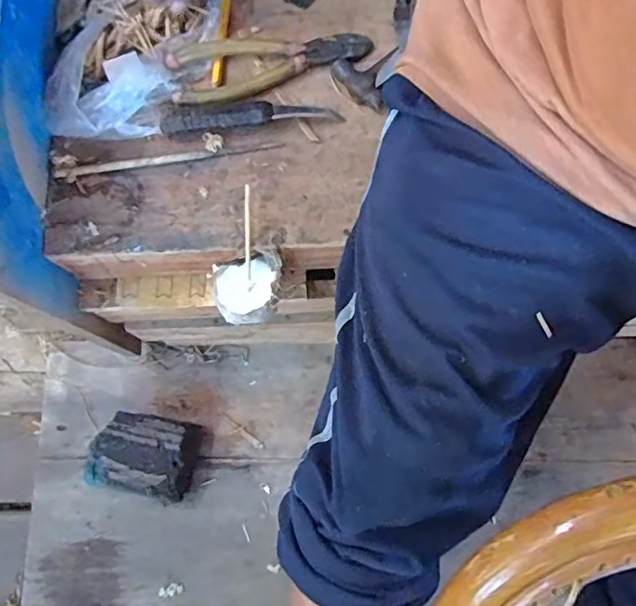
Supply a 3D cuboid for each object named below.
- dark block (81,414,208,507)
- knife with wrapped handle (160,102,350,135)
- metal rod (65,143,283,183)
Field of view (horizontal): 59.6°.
[{"bbox_3d":[-0.205,0.180,0.658,0.121,0.052,0.093,10,78,3],"label":"dark block"},{"bbox_3d":[-0.054,-0.152,0.451,0.144,0.017,0.020,-7,78,-1],"label":"knife with wrapped handle"},{"bbox_3d":[-0.117,-0.116,0.450,0.173,0.004,0.010,-7,78,-1],"label":"metal rod"}]

